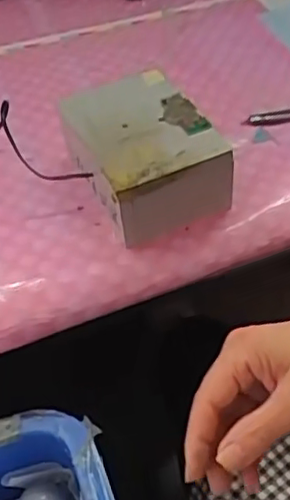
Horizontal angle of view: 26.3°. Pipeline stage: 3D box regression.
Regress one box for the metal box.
[{"bbox_3d":[-0.001,-0.080,0.479,0.097,0.056,0.131,-21,49,-12],"label":"metal box"}]

